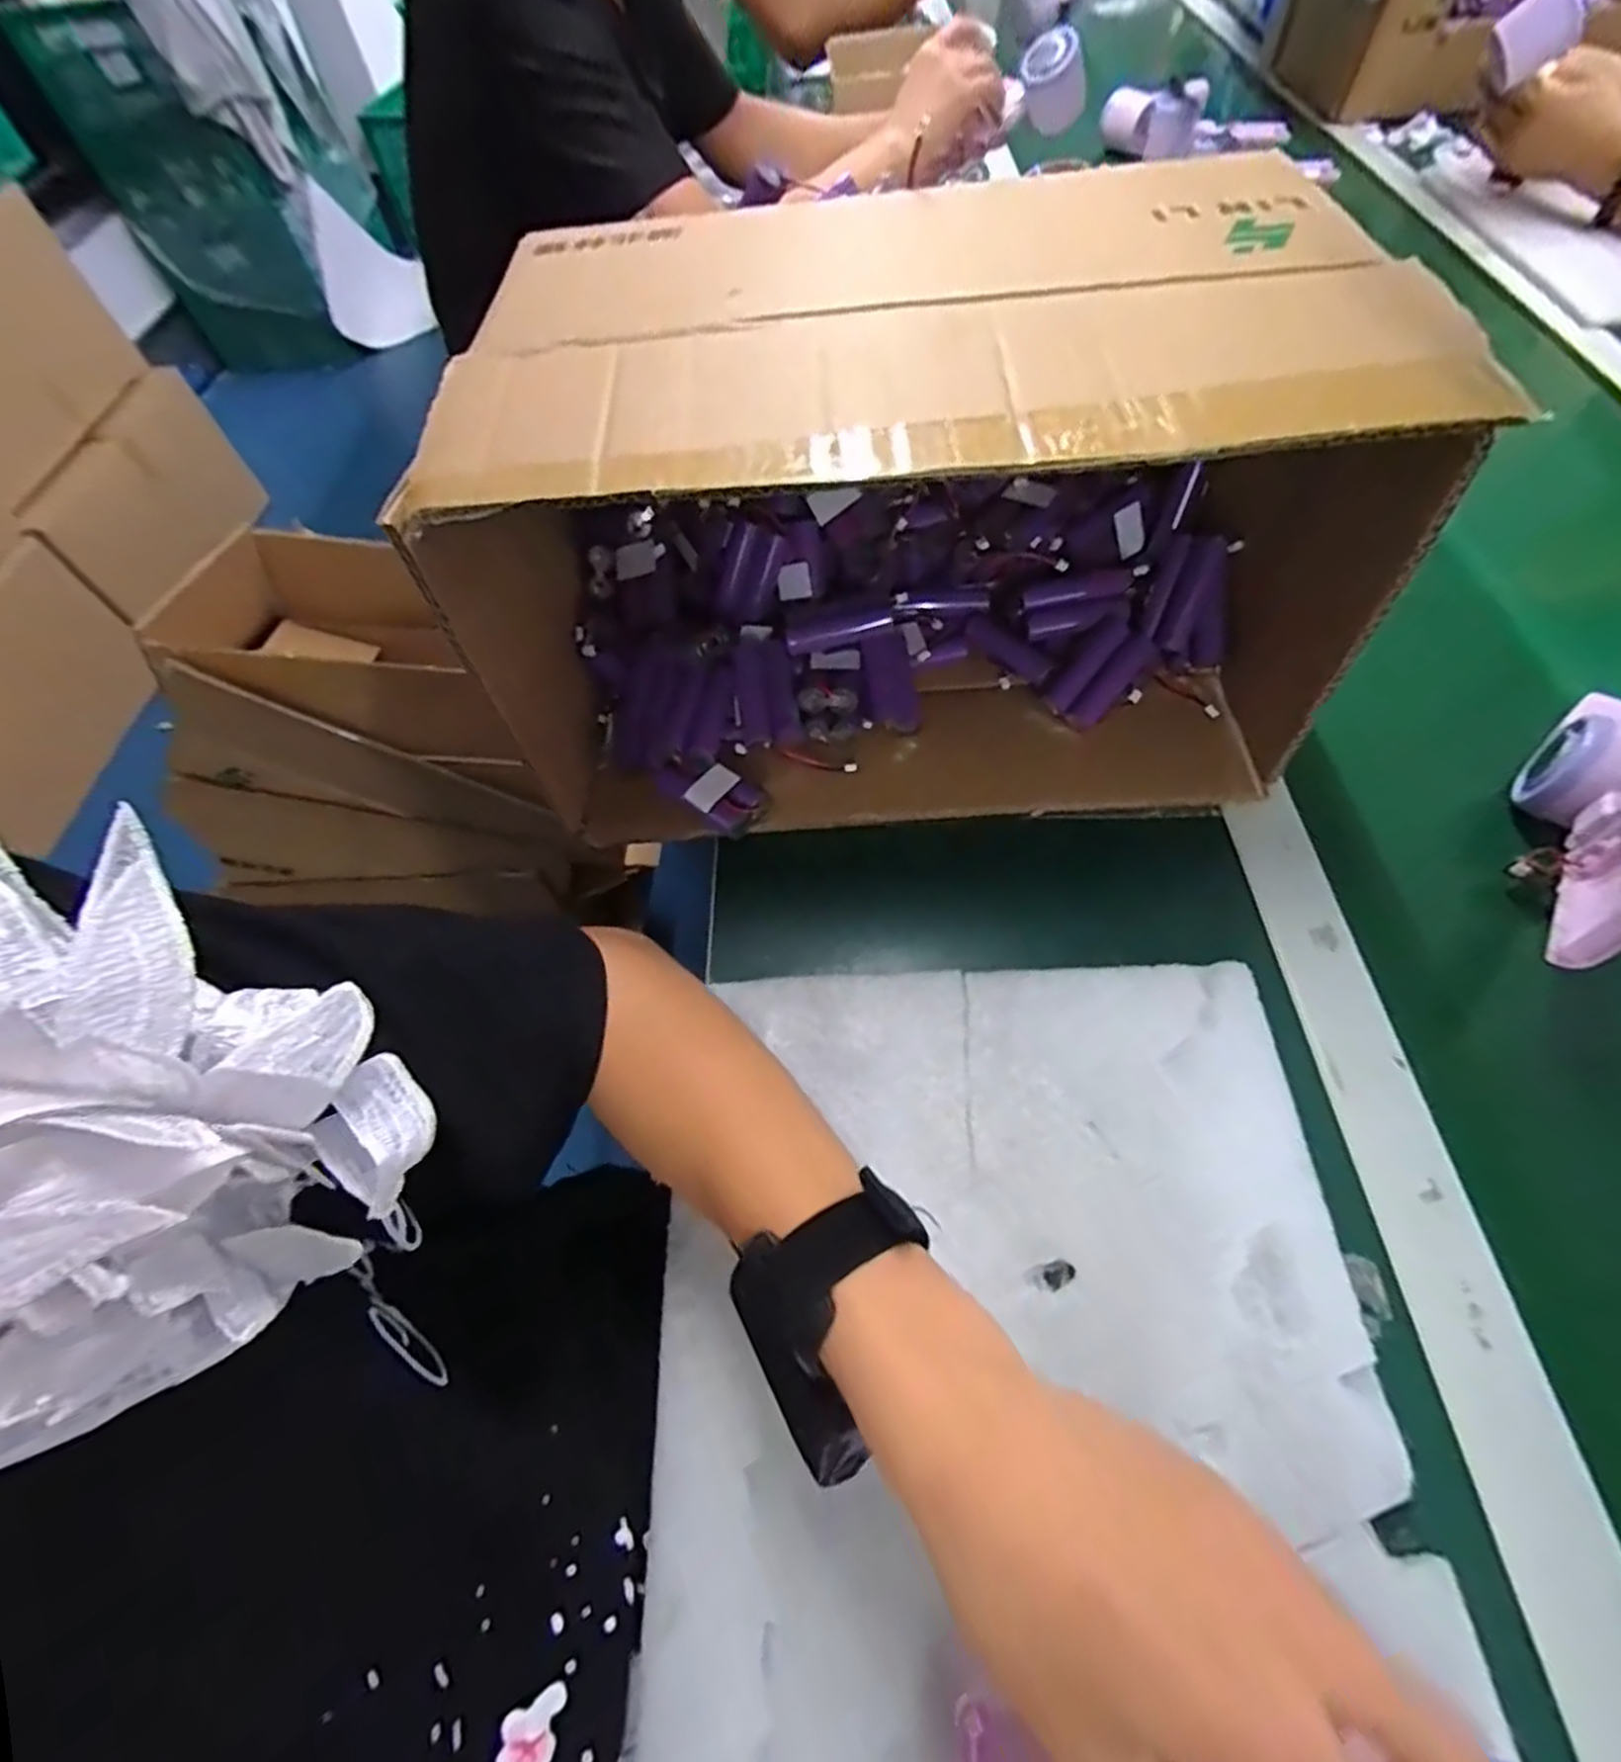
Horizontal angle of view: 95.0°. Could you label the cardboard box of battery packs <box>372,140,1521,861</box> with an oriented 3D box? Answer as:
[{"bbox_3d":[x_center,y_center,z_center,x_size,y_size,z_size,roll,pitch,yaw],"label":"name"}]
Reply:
[{"bbox_3d":[0.054,-0.197,0.416,0.432,0.223,0.249,-4,58,3],"label":"cardboard box of battery packs"}]

